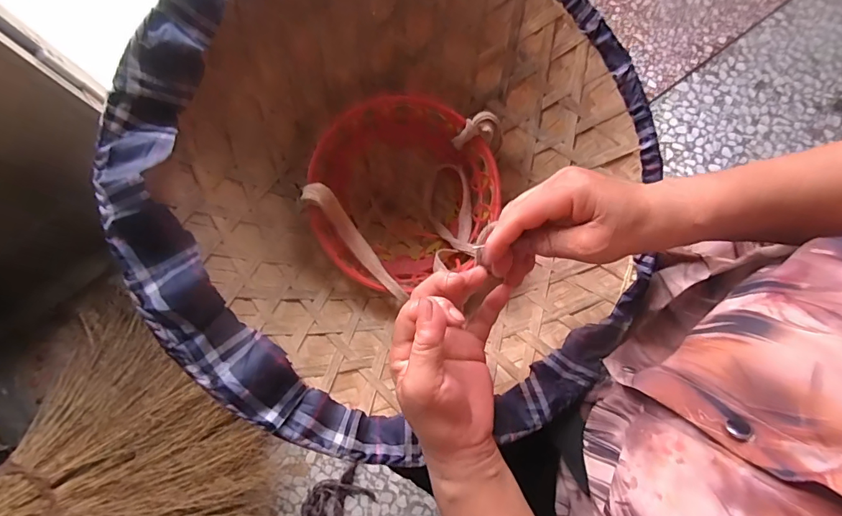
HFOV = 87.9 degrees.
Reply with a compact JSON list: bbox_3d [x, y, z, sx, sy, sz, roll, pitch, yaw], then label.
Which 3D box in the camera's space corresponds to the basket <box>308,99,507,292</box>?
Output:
[{"bbox_3d":[-0.020,-0.057,0.453,0.178,0.112,0.159,-37,83,-10],"label":"basket"}]

